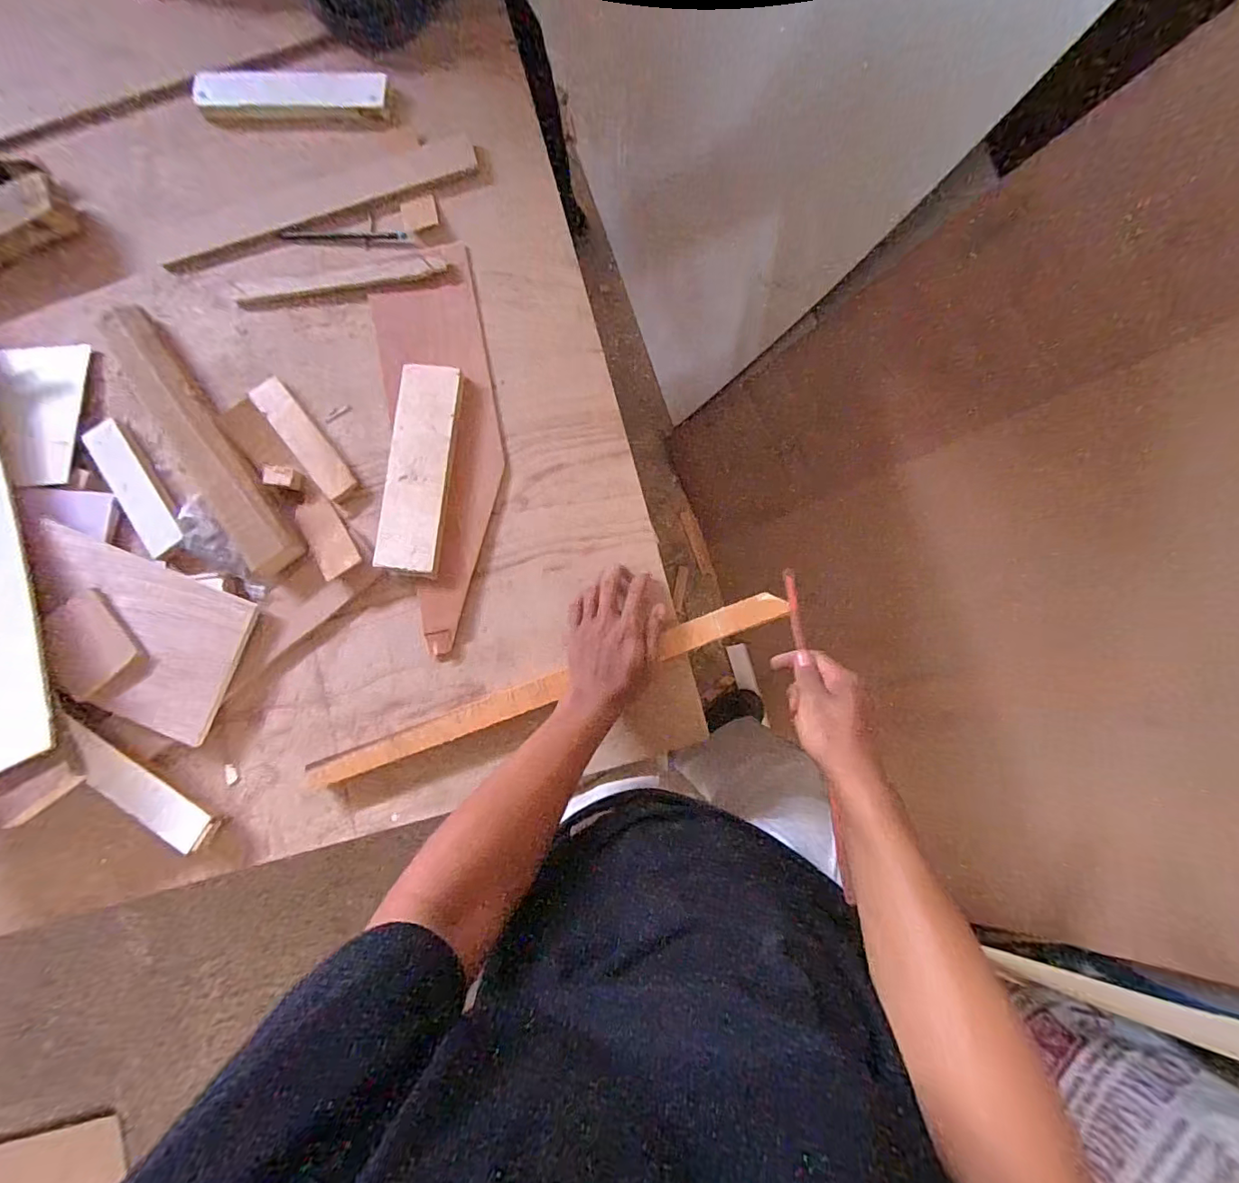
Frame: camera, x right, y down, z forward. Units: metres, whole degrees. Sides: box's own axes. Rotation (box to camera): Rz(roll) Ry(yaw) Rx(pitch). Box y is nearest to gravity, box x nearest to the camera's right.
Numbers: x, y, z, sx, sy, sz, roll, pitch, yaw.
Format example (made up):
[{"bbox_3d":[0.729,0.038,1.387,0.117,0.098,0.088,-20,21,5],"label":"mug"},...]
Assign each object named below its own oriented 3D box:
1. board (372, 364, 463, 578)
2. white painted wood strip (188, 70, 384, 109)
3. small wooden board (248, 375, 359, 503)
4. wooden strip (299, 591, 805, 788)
[{"bbox_3d":[-0.233,-0.145,0.613,0.071,0.029,0.243,6,85,1],"label":"board"},{"bbox_3d":[-0.421,-0.644,0.672,0.239,0.011,0.049,0,85,0],"label":"white painted wood strip"},{"bbox_3d":[-0.381,-0.186,0.628,0.040,0.011,0.176,-40,86,-3],"label":"small wooden board"},{"bbox_3d":[-0.083,0.111,0.589,0.560,0.024,0.033,-20,85,0],"label":"wooden strip"}]

